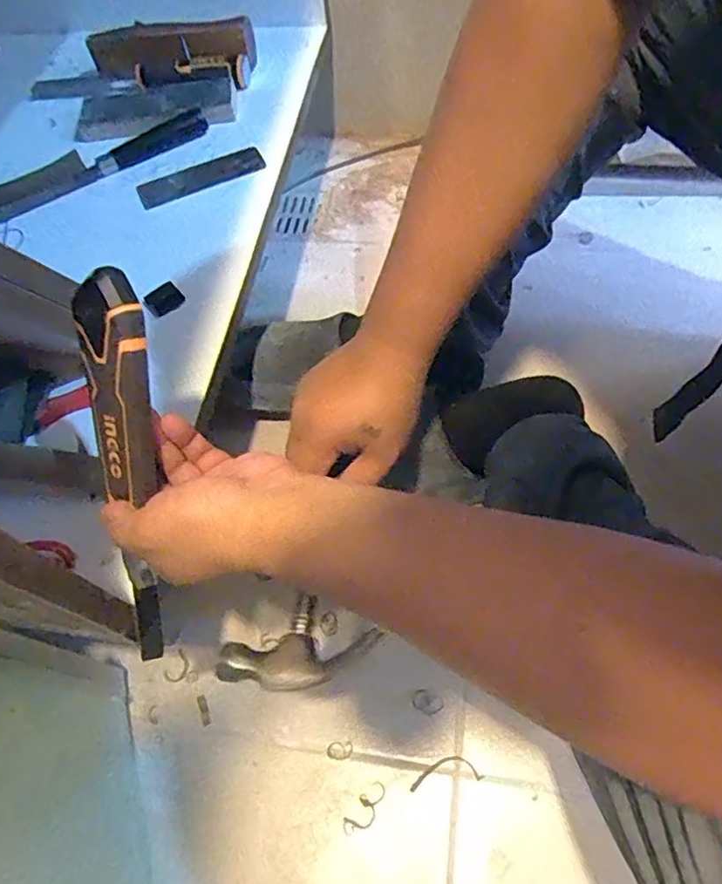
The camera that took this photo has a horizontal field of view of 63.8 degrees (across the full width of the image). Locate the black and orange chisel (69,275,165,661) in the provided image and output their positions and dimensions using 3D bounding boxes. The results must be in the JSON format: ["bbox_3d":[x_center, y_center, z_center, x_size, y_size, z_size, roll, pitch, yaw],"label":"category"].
[{"bbox_3d":[-0.140,0.027,0.359,0.041,0.250,0.033,6,24,7],"label":"black and orange chisel"}]

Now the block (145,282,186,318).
[{"bbox_3d":[-0.182,-0.132,0.533,0.034,0.006,0.030,-39,65,-17],"label":"block"}]

